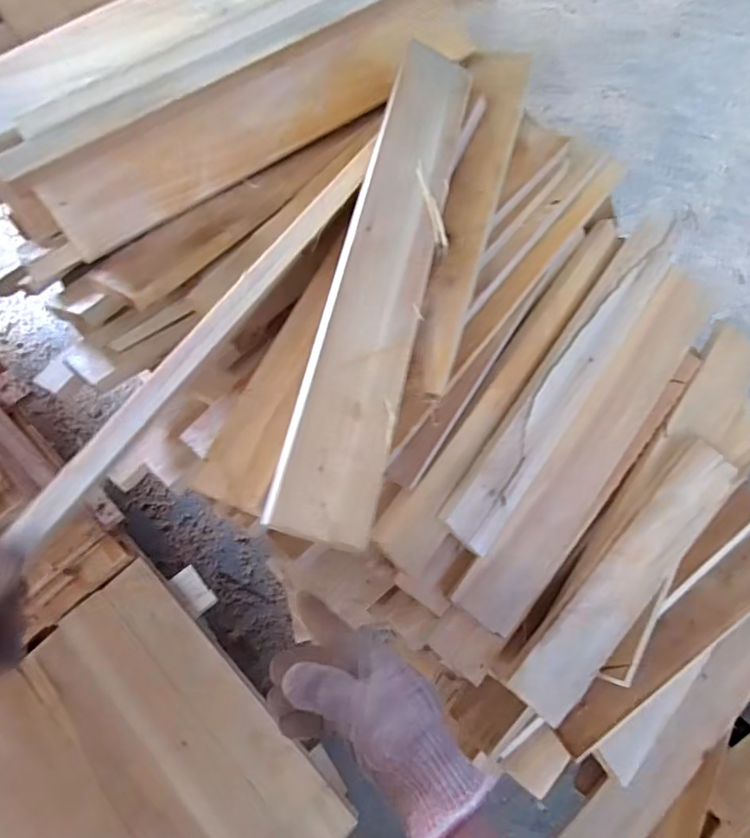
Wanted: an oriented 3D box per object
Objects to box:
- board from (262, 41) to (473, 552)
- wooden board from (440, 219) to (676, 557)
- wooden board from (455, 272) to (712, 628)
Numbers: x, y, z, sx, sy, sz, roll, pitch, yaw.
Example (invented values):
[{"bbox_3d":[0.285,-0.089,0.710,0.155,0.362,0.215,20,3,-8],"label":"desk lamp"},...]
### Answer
[{"bbox_3d":[0.011,-0.133,0.463,0.075,0.011,0.469,19,68,-15],"label":"board"},{"bbox_3d":[0.229,-0.060,0.641,0.075,0.014,0.474,41,75,-16],"label":"wooden board"},{"bbox_3d":[0.258,0.022,0.650,0.090,0.018,0.489,40,76,-11],"label":"wooden board"}]

